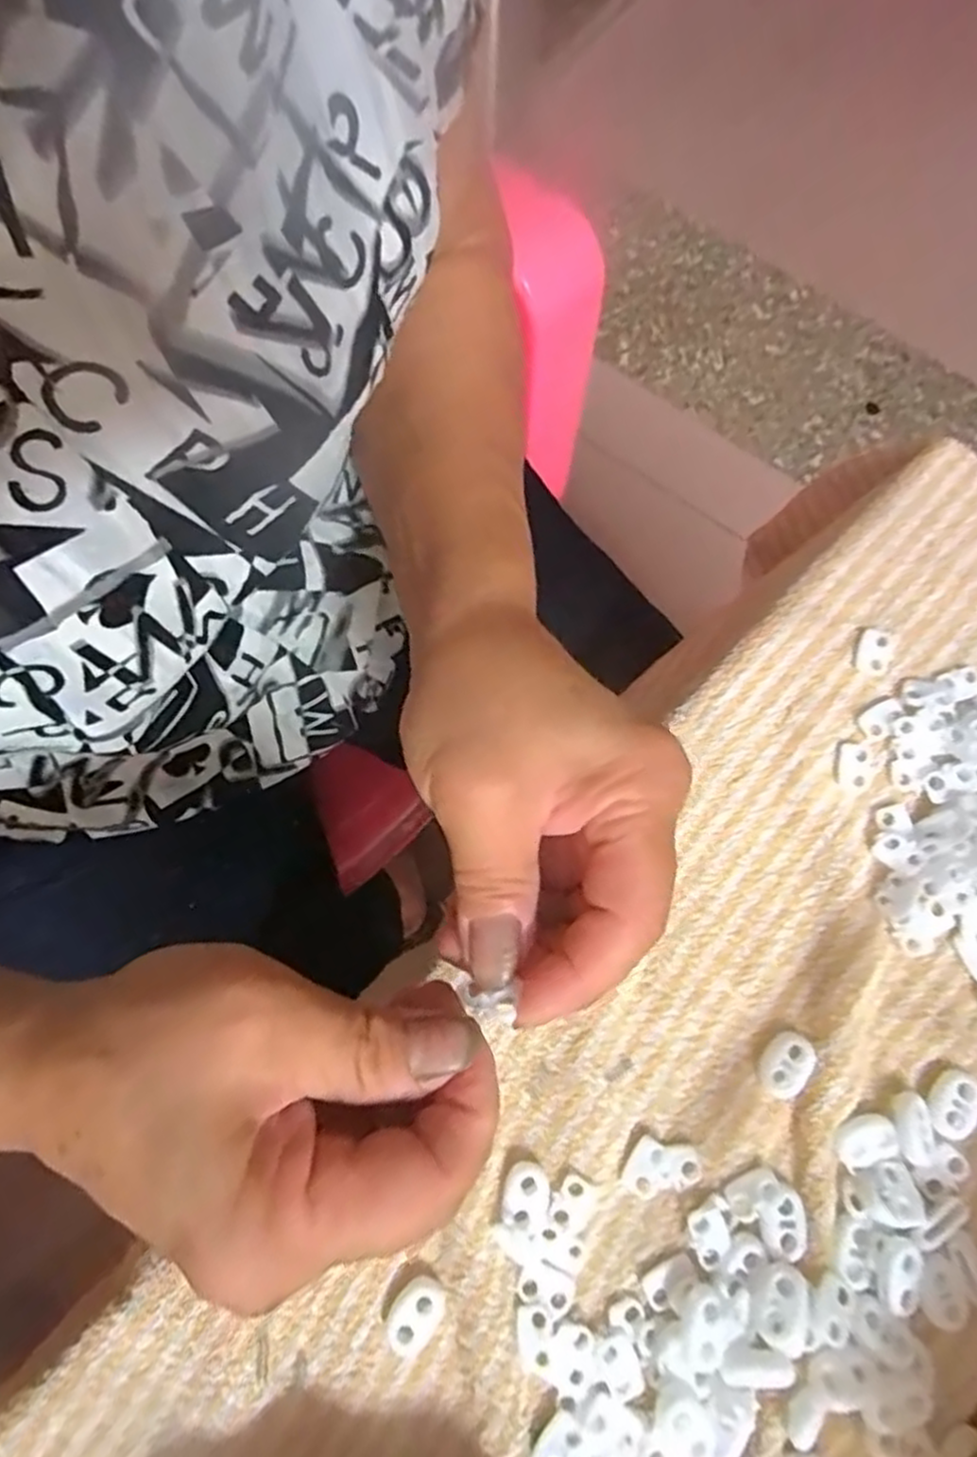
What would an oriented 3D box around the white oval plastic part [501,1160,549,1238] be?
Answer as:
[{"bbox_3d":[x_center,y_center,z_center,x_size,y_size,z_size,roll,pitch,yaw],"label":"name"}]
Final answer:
[{"bbox_3d":[0.012,0.158,0.244,0.015,0.004,0.023,7,76,2],"label":"white oval plastic part"}]

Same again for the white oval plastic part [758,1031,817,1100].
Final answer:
[{"bbox_3d":[0.105,0.119,0.255,0.016,0.005,0.022,27,78,7],"label":"white oval plastic part"}]

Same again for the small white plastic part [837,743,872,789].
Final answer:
[{"bbox_3d":[0.142,0.014,0.280,0.013,0.004,0.018,9,76,3],"label":"small white plastic part"}]

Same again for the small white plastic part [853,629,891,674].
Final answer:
[{"bbox_3d":[0.154,-0.031,0.290,0.013,0.004,0.019,18,77,5],"label":"small white plastic part"}]

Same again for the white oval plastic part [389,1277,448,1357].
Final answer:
[{"bbox_3d":[-0.024,0.192,0.238,0.015,0.006,0.023,34,79,9],"label":"white oval plastic part"}]

